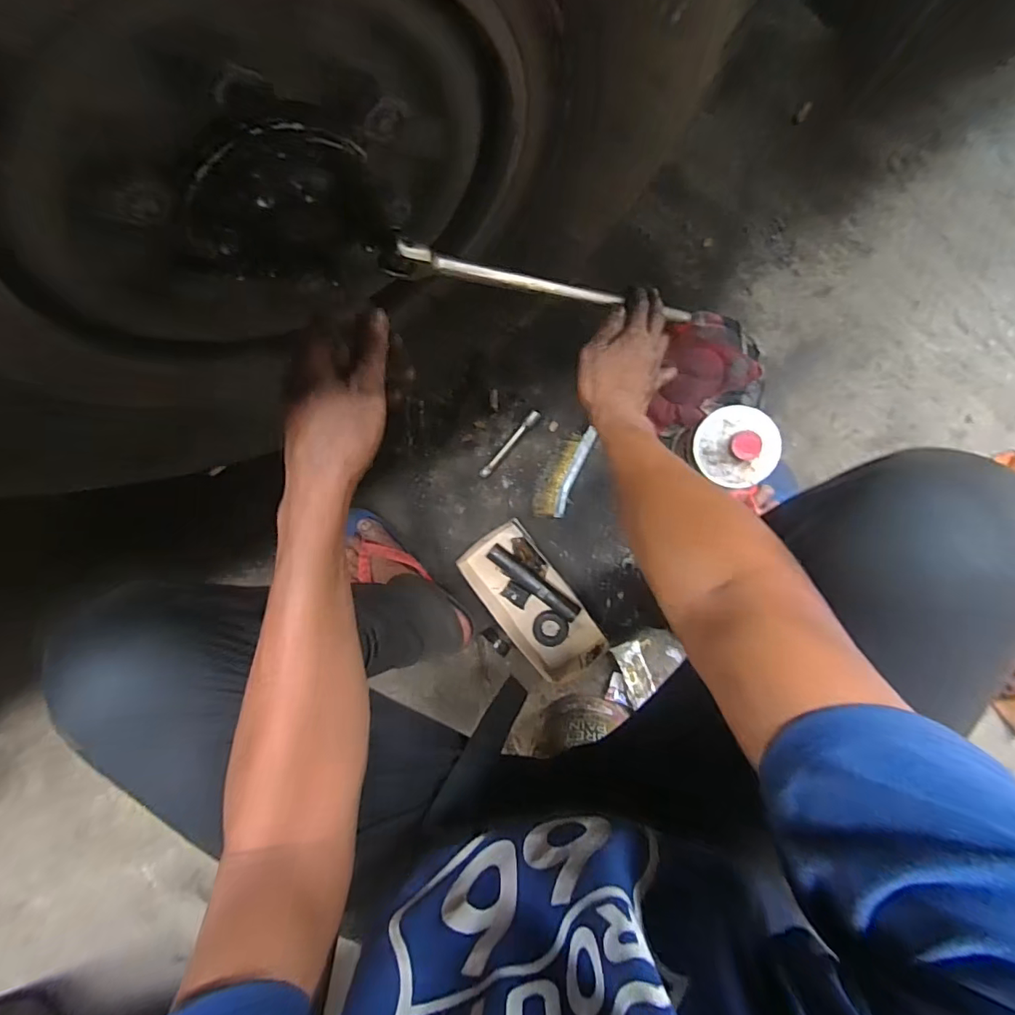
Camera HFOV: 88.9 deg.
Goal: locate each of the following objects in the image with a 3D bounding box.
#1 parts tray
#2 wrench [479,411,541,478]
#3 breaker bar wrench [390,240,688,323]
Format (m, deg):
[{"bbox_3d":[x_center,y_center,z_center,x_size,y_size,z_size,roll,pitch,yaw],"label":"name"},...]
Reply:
[{"bbox_3d":[0.033,0.141,0.764,0.117,0.036,0.234,-37,87,9],"label":"parts tray"},{"bbox_3d":[0.003,-0.092,0.763,0.015,0.016,0.126,43,99,4],"label":"wrench"},{"bbox_3d":[0.072,-0.205,0.503,0.022,0.423,0.014,-9,92,47],"label":"breaker bar wrench"}]

